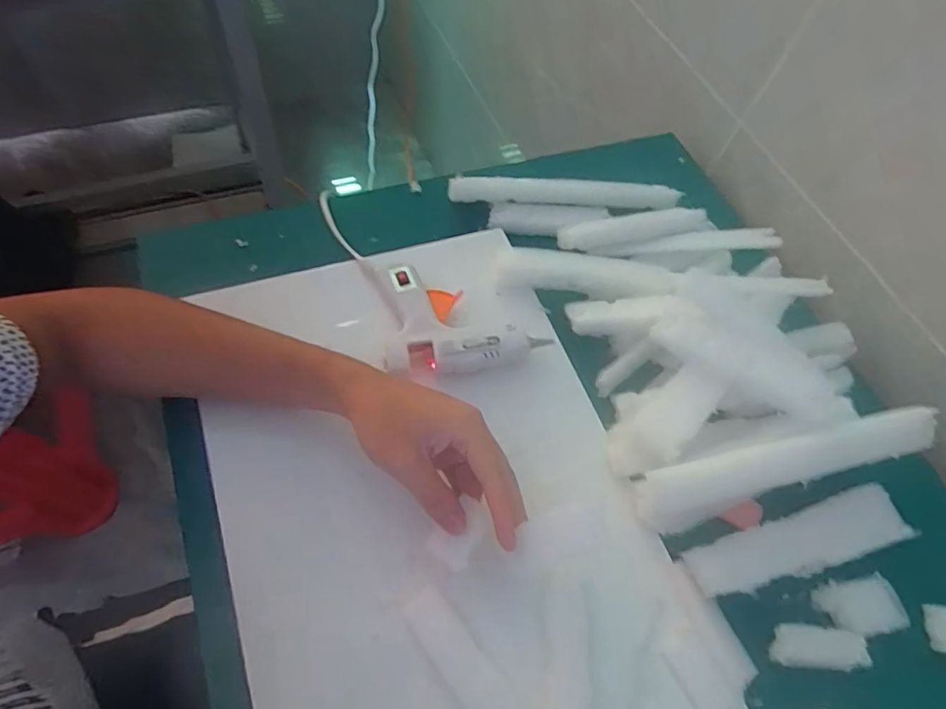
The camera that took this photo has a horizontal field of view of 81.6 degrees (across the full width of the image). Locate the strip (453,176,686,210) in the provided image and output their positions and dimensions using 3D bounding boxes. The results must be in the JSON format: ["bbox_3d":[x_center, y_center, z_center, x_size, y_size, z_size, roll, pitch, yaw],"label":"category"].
[{"bbox_3d":[0.095,-0.170,0.566,0.234,0.023,0.030,2,61,-6],"label":"strip"}]

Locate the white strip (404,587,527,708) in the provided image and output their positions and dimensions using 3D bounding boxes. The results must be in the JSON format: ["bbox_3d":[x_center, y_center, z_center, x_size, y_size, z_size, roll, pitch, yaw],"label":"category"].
[{"bbox_3d":[-0.004,0.201,0.352,0.029,0.004,0.104,-37,69,-17],"label":"white strip"}]

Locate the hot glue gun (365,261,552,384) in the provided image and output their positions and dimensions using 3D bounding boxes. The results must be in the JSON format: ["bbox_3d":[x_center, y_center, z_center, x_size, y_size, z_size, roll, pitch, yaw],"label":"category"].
[{"bbox_3d":[-0.013,-0.036,0.470,0.130,0.032,0.109,-7,63,-11],"label":"hot glue gun"}]

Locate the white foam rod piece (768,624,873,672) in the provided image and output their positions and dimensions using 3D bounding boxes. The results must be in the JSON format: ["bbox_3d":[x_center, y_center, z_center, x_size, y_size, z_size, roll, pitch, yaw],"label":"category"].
[{"bbox_3d":[0.247,0.209,0.389,0.068,0.015,0.026,7,61,-4],"label":"white foam rod piece"}]

